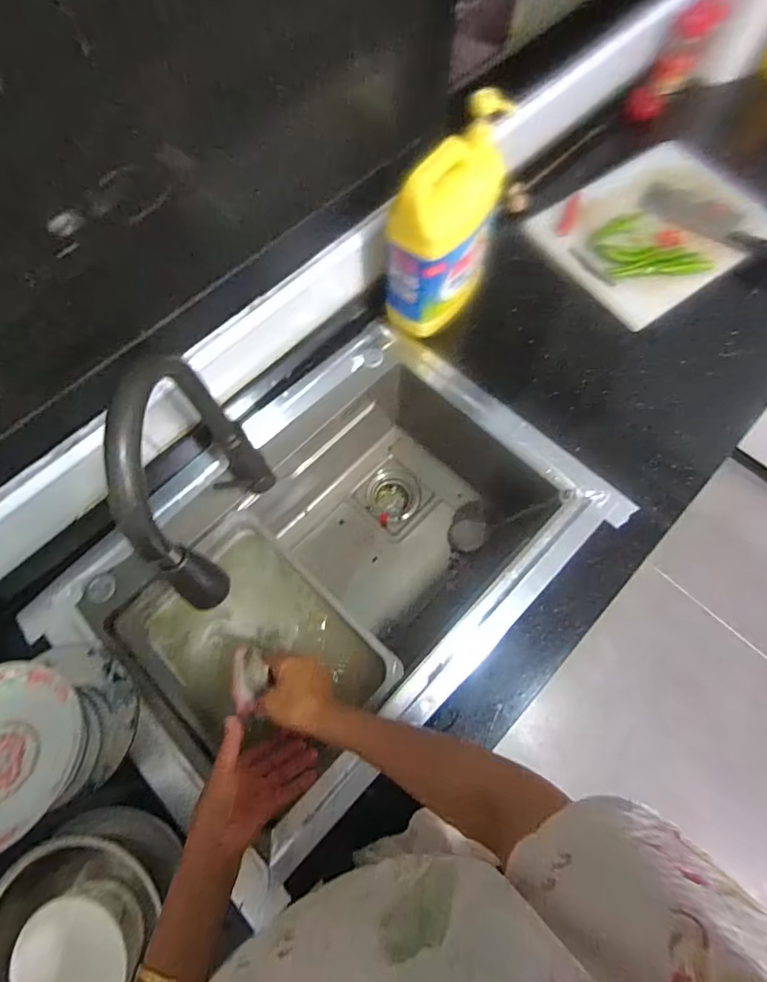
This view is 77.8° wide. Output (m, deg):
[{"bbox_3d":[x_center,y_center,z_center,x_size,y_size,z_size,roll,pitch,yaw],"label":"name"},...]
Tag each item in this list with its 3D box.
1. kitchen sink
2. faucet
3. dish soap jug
[{"bbox_3d":[-0.057,0.117,0.793,0.722,0.240,0.481,-41,74,-13],"label":"kitchen sink"},{"bbox_3d":[-0.193,-0.012,0.532,0.068,0.334,0.258,-8,70,-2],"label":"faucet"},{"bbox_3d":[0.093,-0.378,0.685,0.112,0.262,0.172,26,72,10],"label":"dish soap jug"}]

